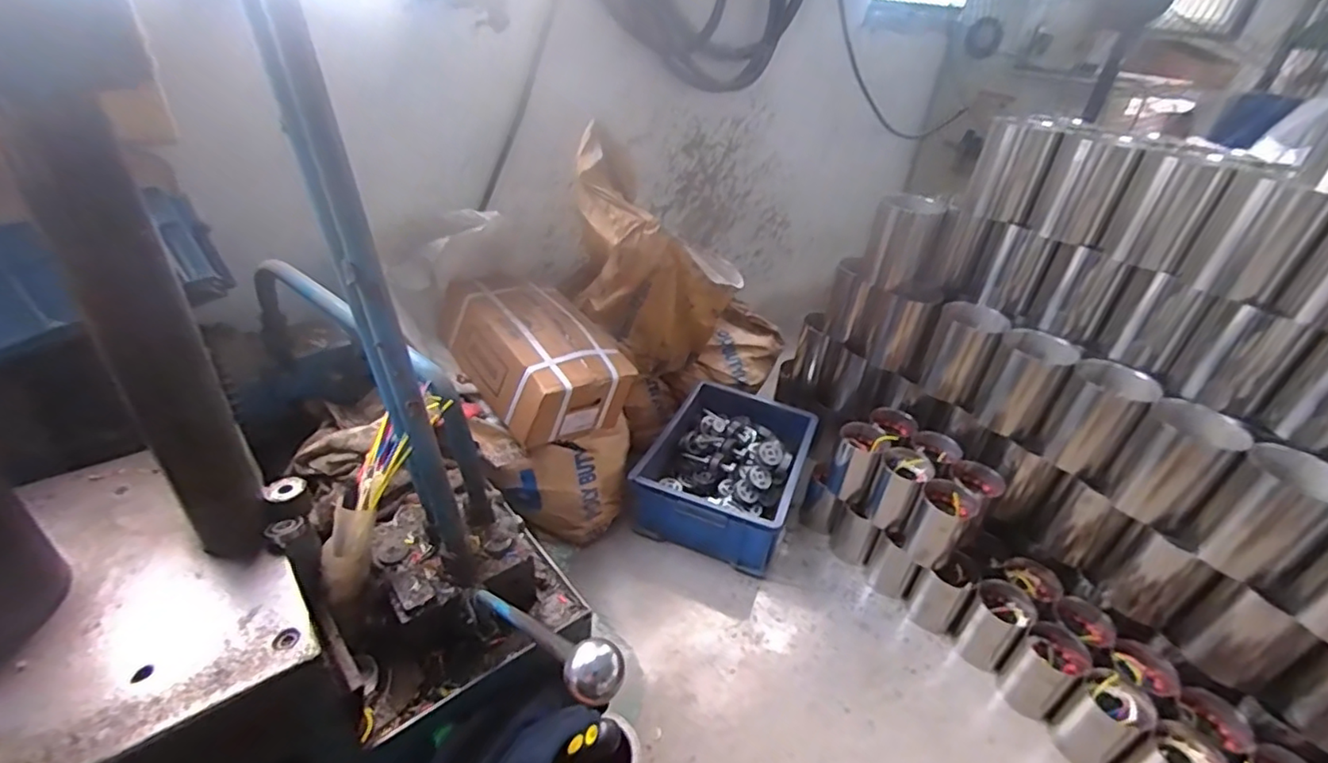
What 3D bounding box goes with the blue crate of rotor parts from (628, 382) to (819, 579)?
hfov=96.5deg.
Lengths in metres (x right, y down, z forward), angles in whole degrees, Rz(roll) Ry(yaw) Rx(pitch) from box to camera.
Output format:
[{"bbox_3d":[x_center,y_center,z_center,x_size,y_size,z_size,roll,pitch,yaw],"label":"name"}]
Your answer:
[{"bbox_3d":[0.136,0.190,1.280,0.300,0.157,0.388,17,36,16],"label":"blue crate of rotor parts"}]

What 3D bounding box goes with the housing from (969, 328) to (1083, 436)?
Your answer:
[{"bbox_3d":[0.653,0.002,1.077,0.107,0.163,0.111,-24,43,-36],"label":"housing"}]

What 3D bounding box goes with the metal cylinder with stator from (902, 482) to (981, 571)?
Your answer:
[{"bbox_3d":[0.483,0.251,1.042,0.090,0.129,0.086,25,39,27],"label":"metal cylinder with stator"}]

